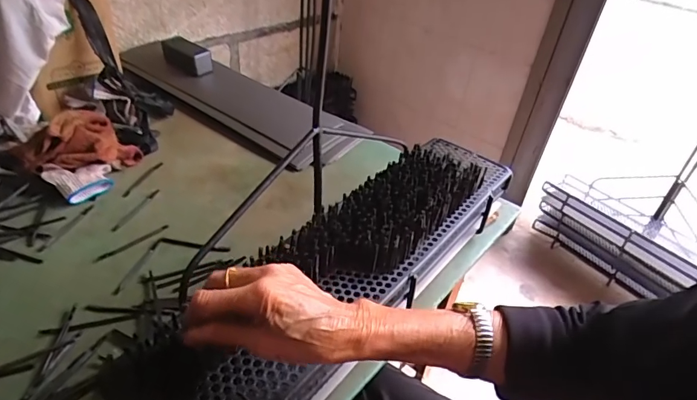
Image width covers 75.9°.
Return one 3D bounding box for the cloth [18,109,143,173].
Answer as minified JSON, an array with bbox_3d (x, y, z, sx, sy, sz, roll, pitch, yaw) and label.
[{"bbox_3d":[-0.447,-0.091,0.741,0.177,0.093,0.069,-18,43,-29],"label":"cloth"}]

